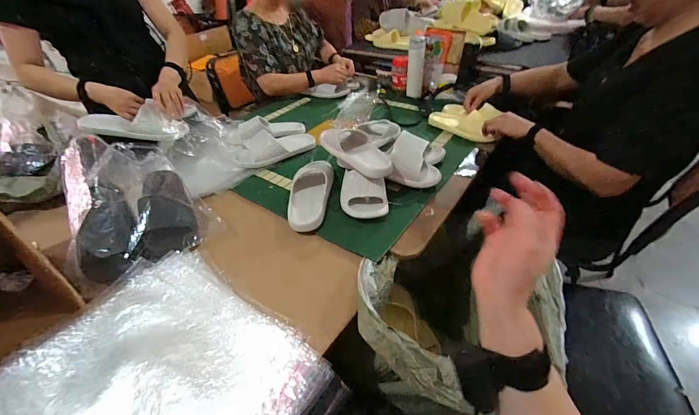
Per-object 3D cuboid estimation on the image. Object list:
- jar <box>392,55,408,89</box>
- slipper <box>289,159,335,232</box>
[{"bbox_3d":[0.230,-0.622,1.387,0.069,0.129,0.072,2,42,9],"label":"jar"},{"bbox_3d":[-0.105,-0.044,0.794,0.106,0.063,0.246,-1,41,5],"label":"slipper"}]

